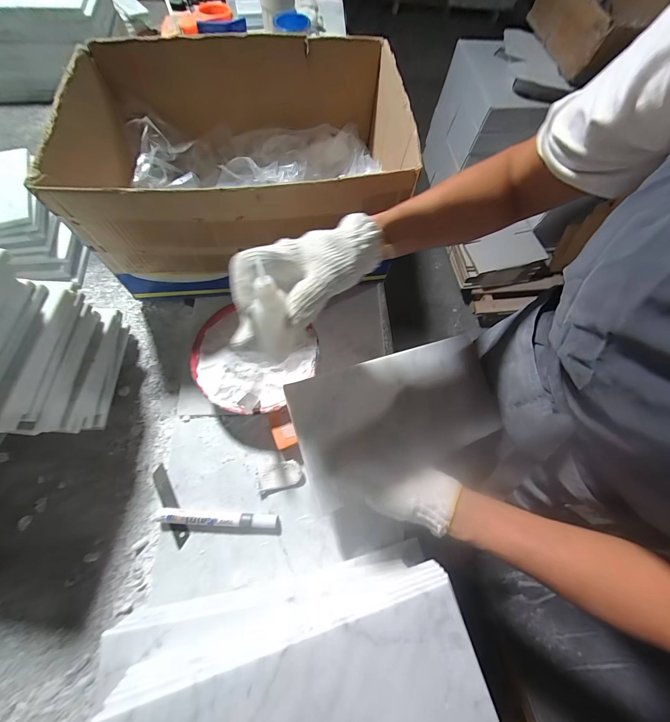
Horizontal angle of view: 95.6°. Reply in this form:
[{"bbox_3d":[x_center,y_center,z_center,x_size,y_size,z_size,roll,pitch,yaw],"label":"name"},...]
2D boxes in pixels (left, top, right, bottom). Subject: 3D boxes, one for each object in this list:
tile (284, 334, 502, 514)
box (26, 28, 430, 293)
[{"bbox_3d":[0.096,0.063,0.400,0.298,0.016,0.147,-14,82,-25],"label":"tile"},{"bbox_3d":[-0.120,-0.289,0.453,0.405,0.203,0.311,-6,71,-5],"label":"box"}]

